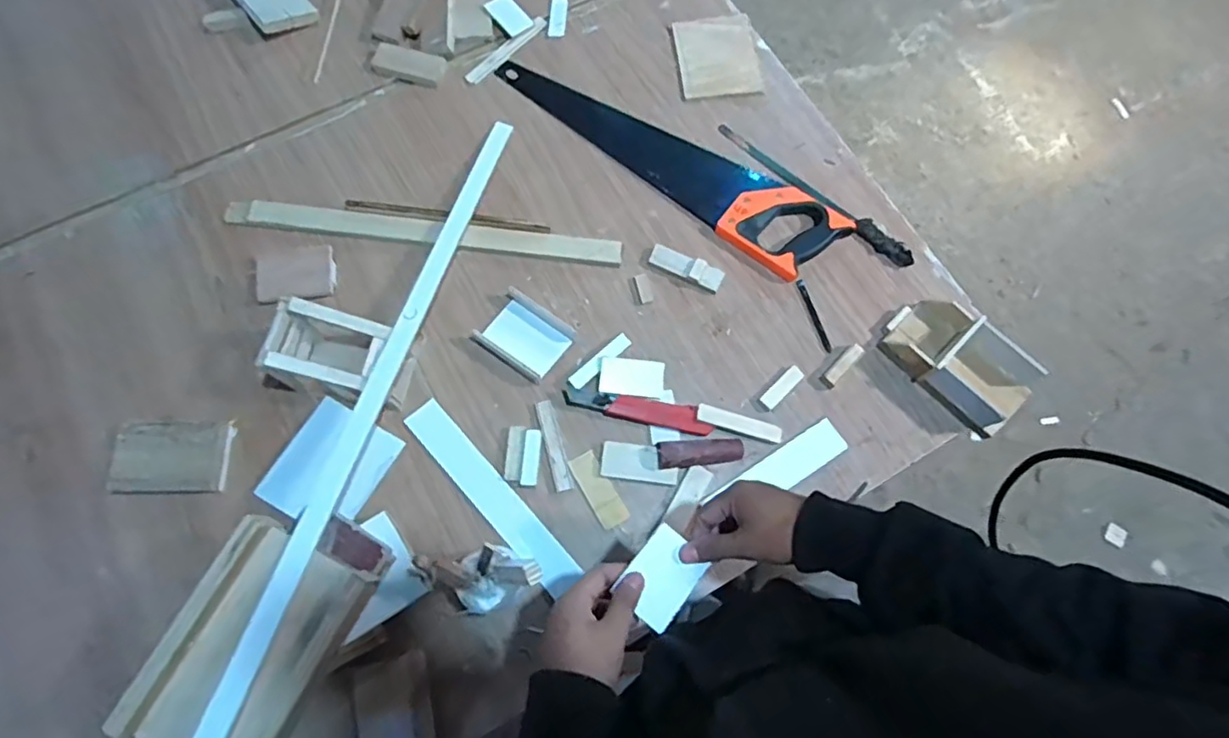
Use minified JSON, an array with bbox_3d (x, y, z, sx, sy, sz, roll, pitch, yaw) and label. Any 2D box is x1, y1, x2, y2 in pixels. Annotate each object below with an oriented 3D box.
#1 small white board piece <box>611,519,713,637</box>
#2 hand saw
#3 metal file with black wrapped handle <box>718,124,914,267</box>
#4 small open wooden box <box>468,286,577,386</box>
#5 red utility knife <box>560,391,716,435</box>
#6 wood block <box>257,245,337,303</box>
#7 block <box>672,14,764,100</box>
[{"bbox_3d":[0.042,0.180,0.536,0.054,0.005,0.075,37,76,10],"label":"small white board piece"},{"bbox_3d":[0.074,-0.305,0.839,0.501,0.026,0.124,39,76,11],"label":"hand saw"},{"bbox_3d":[0.266,-0.239,0.828,0.313,0.018,0.025,40,76,11],"label":"metal file with black wrapped handle"},{"bbox_3d":[-0.107,-0.042,0.748,0.100,0.021,0.084,34,75,10],"label":"small open wooden box"},{"bbox_3d":[0.028,0.046,0.726,0.172,0.014,0.030,12,73,3],"label":"red utility knife"},{"bbox_3d":[-0.393,-0.115,0.767,0.090,0.012,0.068,-13,73,-5],"label":"wood block"},{"bbox_3d":[0.149,-0.450,0.890,0.112,0.011,0.135,-6,73,-2],"label":"block"}]

